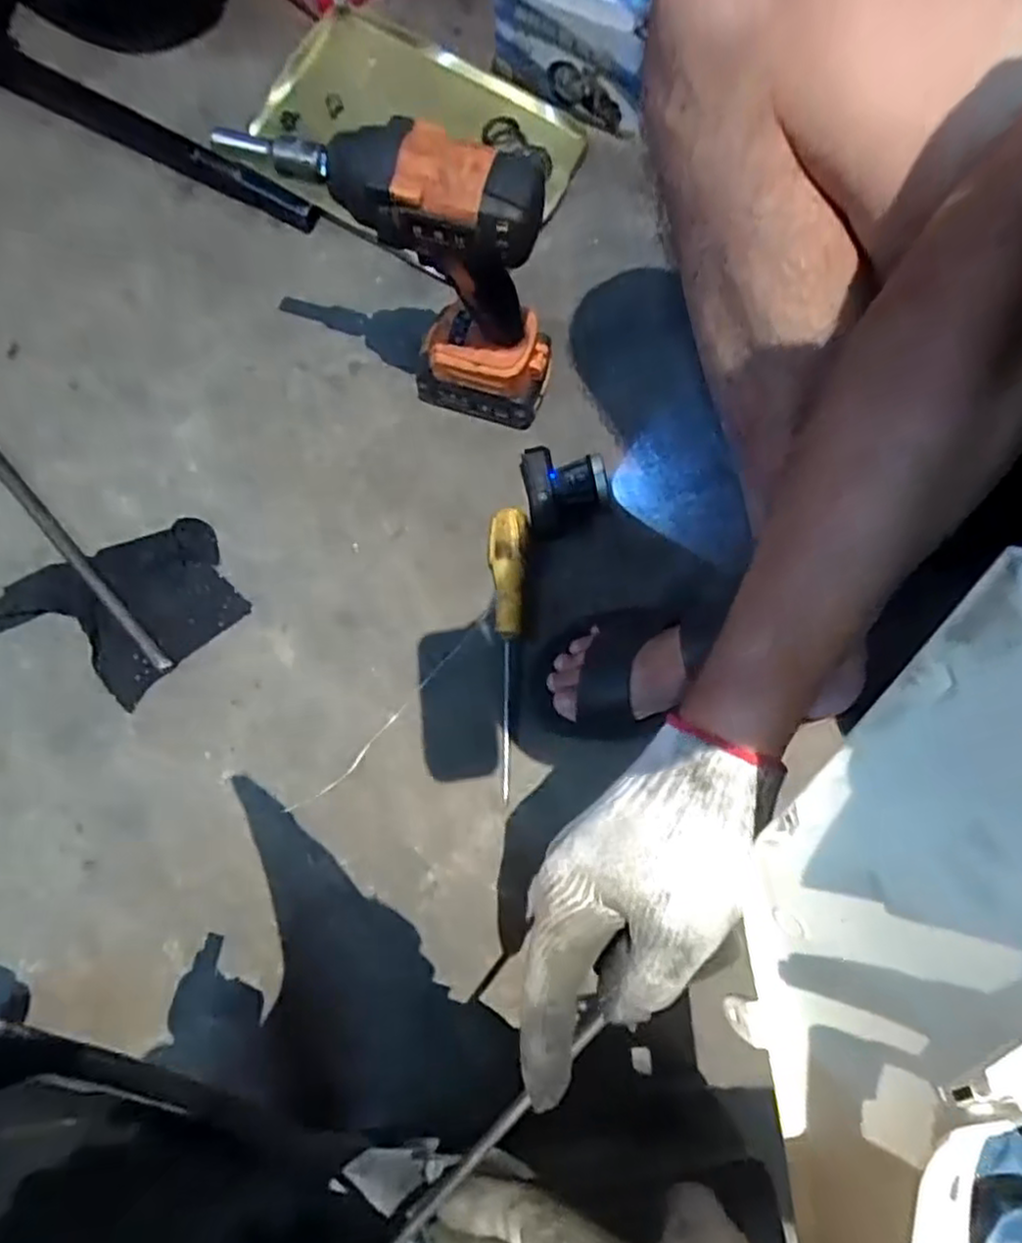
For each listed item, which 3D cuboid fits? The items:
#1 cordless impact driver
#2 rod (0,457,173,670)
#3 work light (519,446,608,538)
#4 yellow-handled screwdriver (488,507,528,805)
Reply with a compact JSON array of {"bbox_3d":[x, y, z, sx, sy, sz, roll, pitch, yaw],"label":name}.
[{"bbox_3d":[-0.077,-0.256,0.529,0.223,0.248,0.070,14,78,4],"label":"cordless impact driver"},{"bbox_3d":[-0.408,-0.086,0.613,0.018,0.016,0.341,-43,81,-8],"label":"rod"},{"bbox_3d":[0.047,-0.113,0.598,0.072,0.051,0.069,-12,78,-2],"label":"work light"},{"bbox_3d":[-0.008,0.019,0.574,0.031,0.024,0.234,4,78,1],"label":"yellow-handled screwdriver"}]

